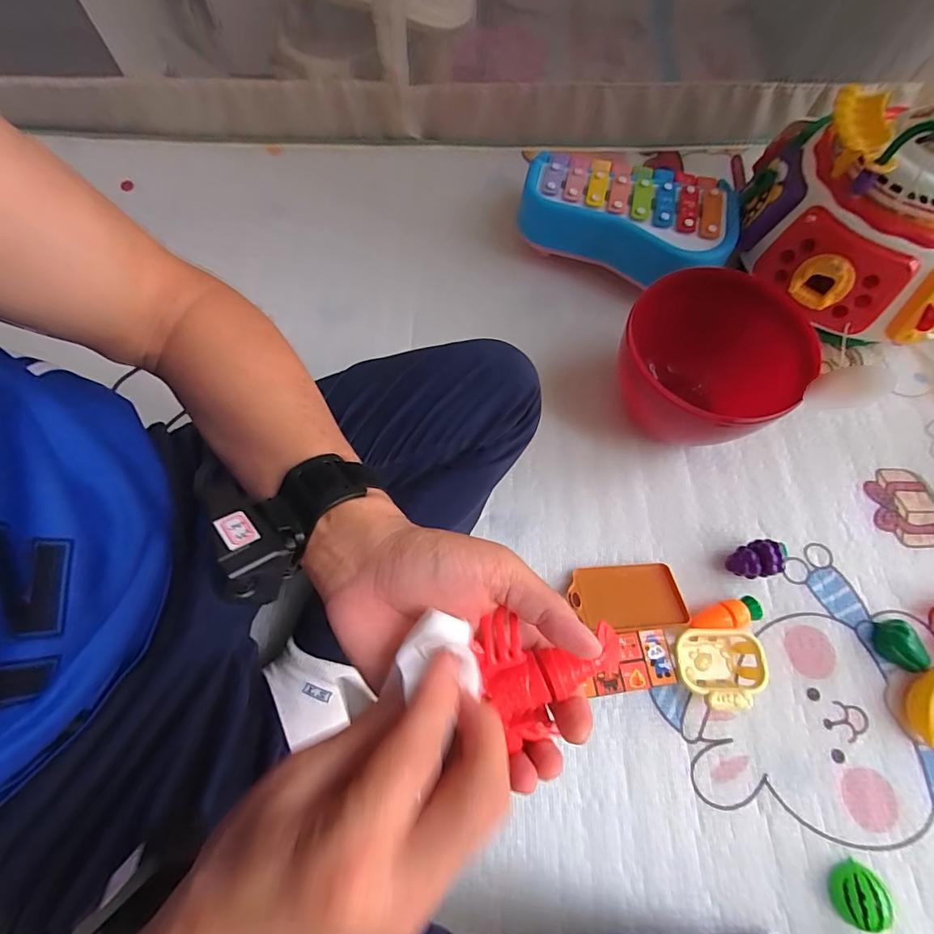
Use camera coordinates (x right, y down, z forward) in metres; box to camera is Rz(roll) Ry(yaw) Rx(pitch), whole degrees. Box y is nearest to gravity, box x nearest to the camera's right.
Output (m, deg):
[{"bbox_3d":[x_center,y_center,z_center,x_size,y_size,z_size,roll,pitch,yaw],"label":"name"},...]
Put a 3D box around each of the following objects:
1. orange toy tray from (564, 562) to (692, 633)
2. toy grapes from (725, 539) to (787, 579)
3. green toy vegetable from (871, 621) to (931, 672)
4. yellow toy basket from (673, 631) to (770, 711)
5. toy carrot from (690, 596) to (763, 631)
[{"bbox_3d":[0.183,0.150,0.527,0.124,0.009,0.076,-2,52,1],"label":"orange toy tray"},{"bbox_3d":[0.339,0.111,0.541,0.058,0.042,0.040,-6,68,-2],"label":"toy grapes"},{"bbox_3d":[0.491,0.201,0.513,0.039,0.022,0.052,-38,73,-14],"label":"green toy vegetable"},{"bbox_3d":[0.272,0.218,0.497,0.092,0.039,0.075,1,68,0],"label":"yellow toy basket"},{"bbox_3d":[0.289,0.170,0.519,0.086,0.032,0.030,-10,68,-4],"label":"toy carrot"}]

